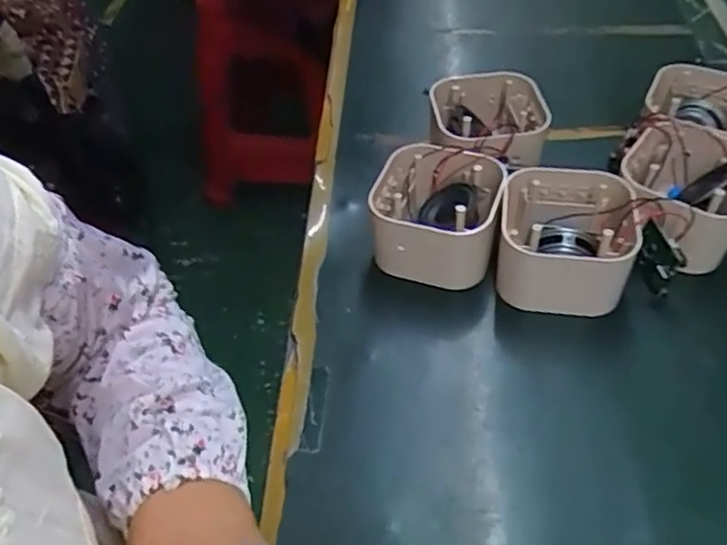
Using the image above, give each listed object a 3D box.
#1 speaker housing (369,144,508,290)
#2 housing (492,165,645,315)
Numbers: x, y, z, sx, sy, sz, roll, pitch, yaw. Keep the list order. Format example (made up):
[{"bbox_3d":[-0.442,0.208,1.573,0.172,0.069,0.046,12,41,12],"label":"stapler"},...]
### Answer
[{"bbox_3d":[0.055,-0.043,0.493,0.091,0.068,0.087,13,50,16],"label":"speaker housing"},{"bbox_3d":[0.141,-0.019,0.468,0.089,0.063,0.094,6,49,10],"label":"housing"}]

